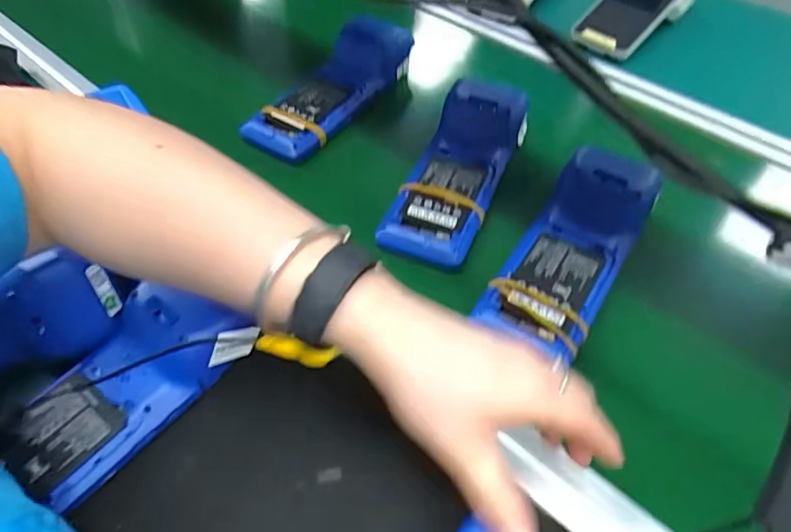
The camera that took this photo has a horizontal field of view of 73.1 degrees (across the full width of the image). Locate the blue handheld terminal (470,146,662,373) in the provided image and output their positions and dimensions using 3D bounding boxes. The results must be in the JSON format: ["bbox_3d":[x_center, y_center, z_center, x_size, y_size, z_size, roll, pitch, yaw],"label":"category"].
[{"bbox_3d":[0.152,-0.024,0.447,0.083,0.044,0.210,28,57,21],"label":"blue handheld terminal"}]

